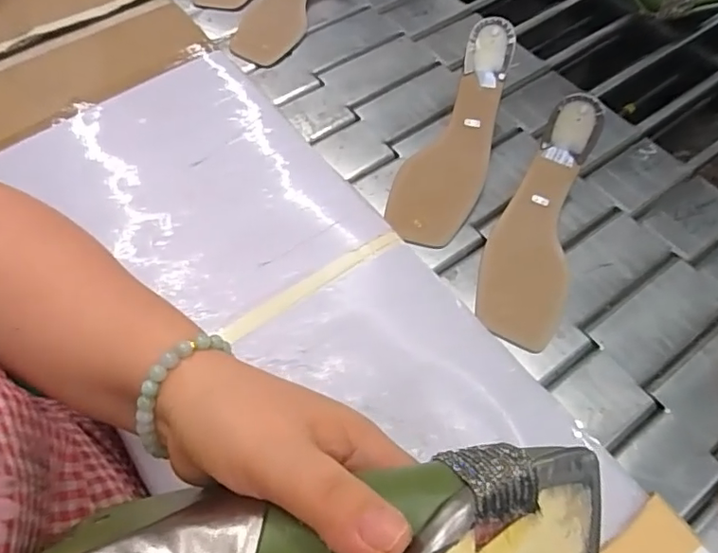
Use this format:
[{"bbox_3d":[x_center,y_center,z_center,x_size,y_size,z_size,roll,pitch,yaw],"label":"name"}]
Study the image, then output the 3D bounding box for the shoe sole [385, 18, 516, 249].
[{"bbox_3d":[0.094,-0.136,0.517,0.074,0.025,0.230,21,82,9],"label":"shoe sole"}]

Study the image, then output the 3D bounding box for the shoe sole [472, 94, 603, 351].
[{"bbox_3d":[0.159,-0.049,0.475,0.070,0.038,0.222,18,80,7],"label":"shoe sole"}]

